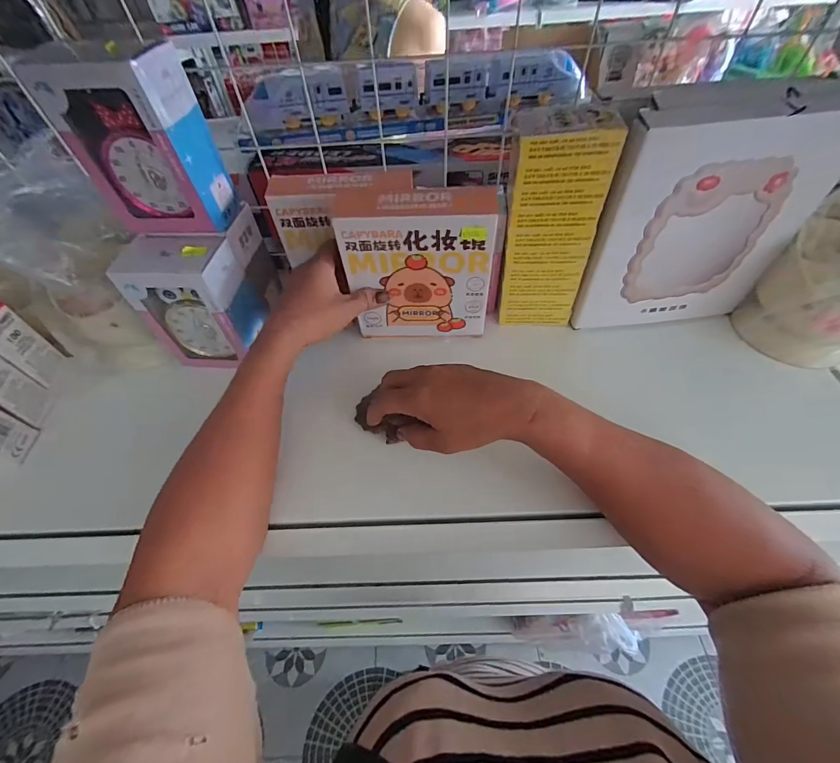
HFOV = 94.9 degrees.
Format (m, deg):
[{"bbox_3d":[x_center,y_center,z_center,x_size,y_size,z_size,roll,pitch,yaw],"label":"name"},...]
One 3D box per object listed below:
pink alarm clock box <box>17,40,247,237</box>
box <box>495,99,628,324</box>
[{"bbox_3d":[-0.231,-0.195,0.323,0.102,0.130,0.052,1,55,4],"label":"pink alarm clock box"},{"bbox_3d":[0.124,-0.145,0.376,0.085,0.195,0.055,9,56,10],"label":"box"}]

